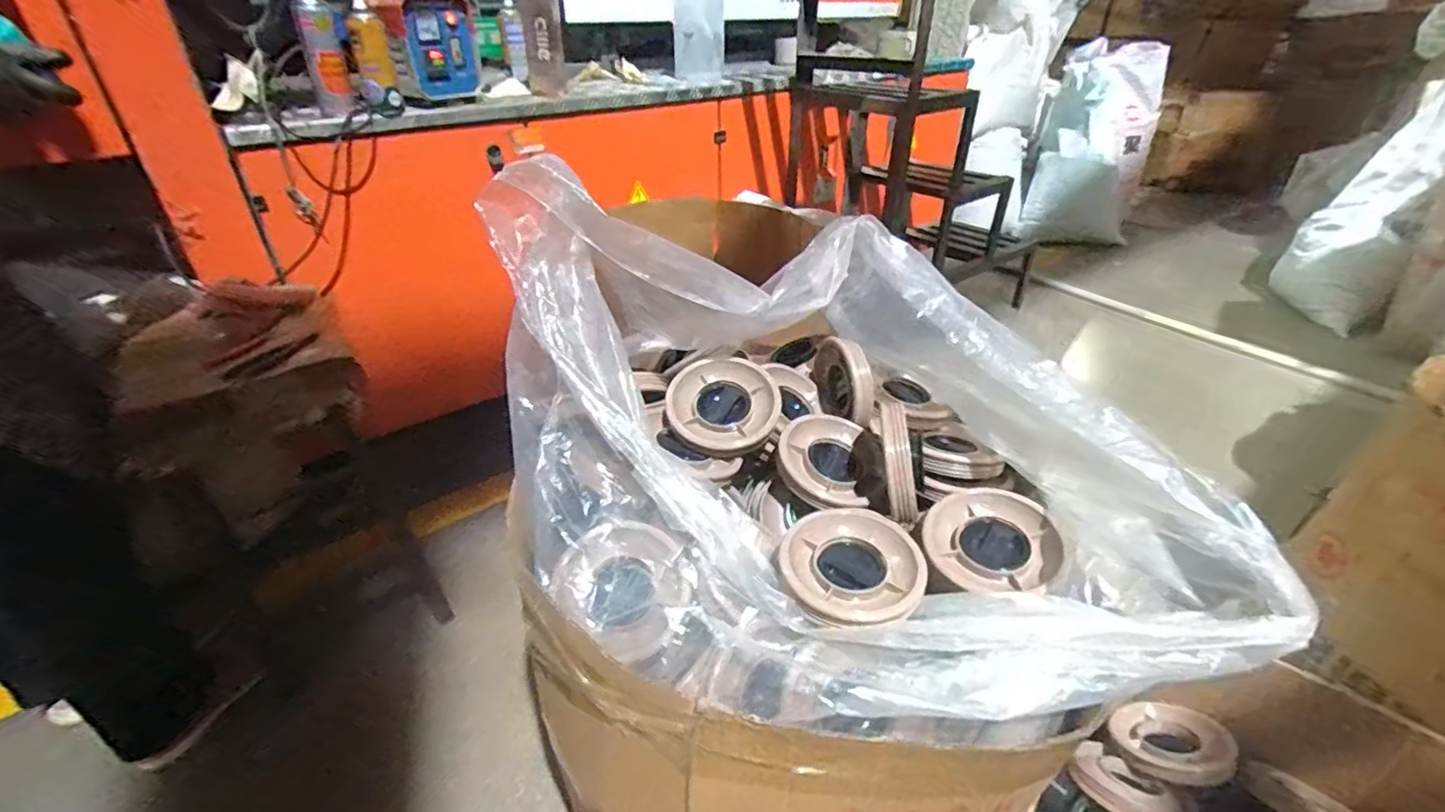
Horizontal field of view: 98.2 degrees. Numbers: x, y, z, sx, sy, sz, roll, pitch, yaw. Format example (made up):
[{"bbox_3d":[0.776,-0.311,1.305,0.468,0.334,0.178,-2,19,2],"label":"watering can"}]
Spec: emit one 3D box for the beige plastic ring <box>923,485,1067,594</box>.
[{"bbox_3d":[0.253,0.127,0.591,0.117,0.027,0.100,14,61,17],"label":"beige plastic ring"}]

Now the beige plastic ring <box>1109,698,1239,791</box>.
[{"bbox_3d":[0.550,0.412,0.770,0.120,0.017,0.120,-15,12,3],"label":"beige plastic ring"}]

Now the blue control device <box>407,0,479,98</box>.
[{"bbox_3d":[-0.516,-0.667,1.171,0.043,0.171,0.125,35,40,27],"label":"blue control device"}]

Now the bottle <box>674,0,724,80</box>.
[{"bbox_3d":[-0.060,-0.989,1.601,0.126,0.293,0.108,2,33,5],"label":"bottle"}]

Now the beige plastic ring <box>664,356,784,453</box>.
[{"bbox_3d":[0.001,-0.003,0.702,0.121,0.020,0.120,1,63,-2],"label":"beige plastic ring"}]

